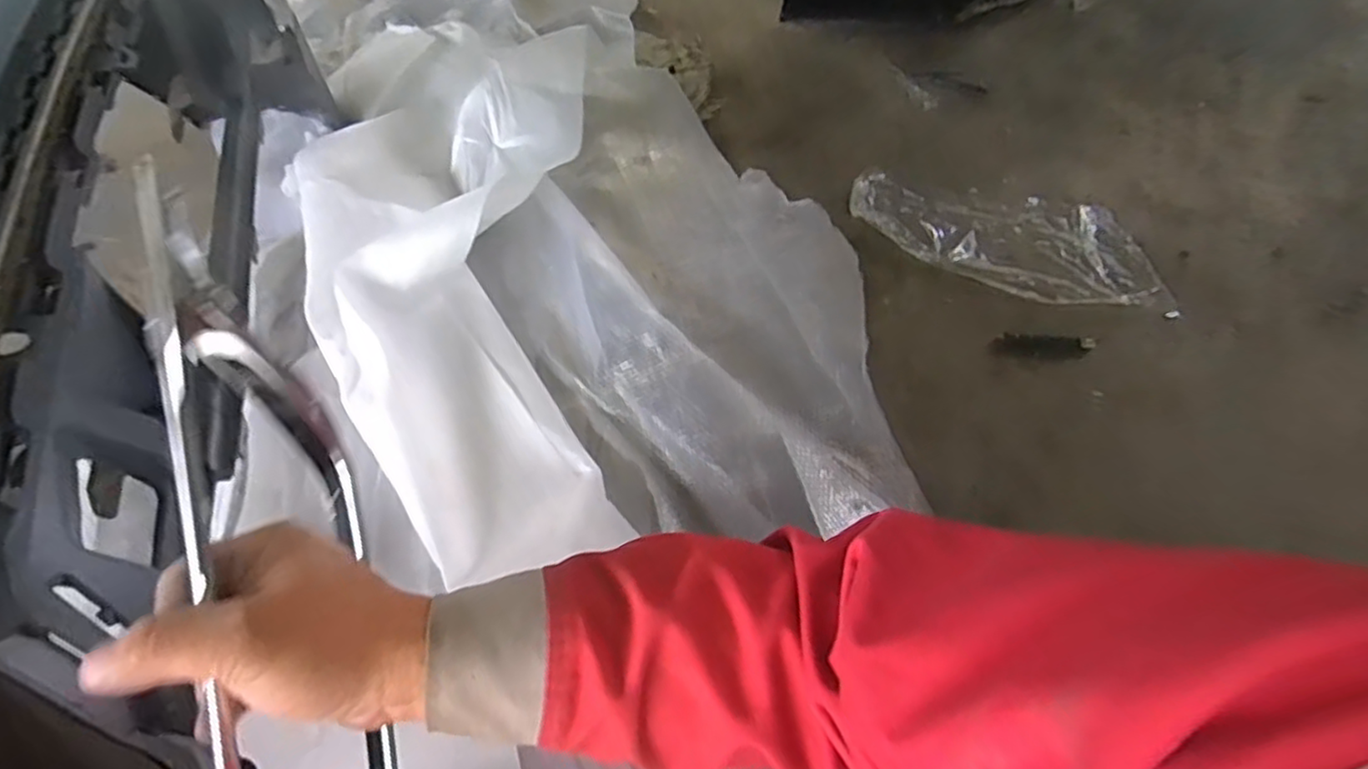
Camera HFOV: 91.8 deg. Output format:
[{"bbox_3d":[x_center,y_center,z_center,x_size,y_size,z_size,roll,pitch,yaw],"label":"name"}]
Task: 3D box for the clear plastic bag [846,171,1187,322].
[{"bbox_3d":[0.597,-0.279,1.234,0.559,0.029,0.266,12,58,11],"label":"clear plastic bag"}]

